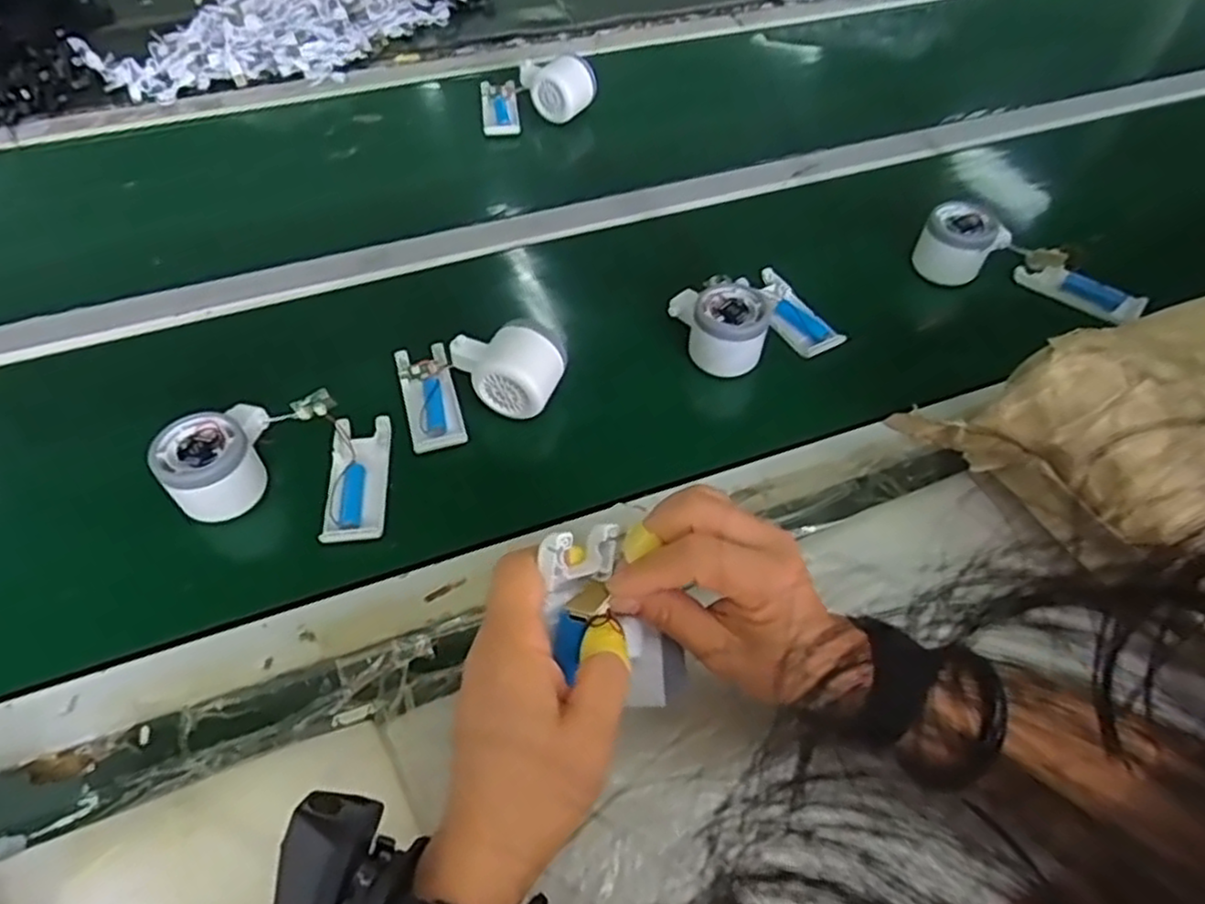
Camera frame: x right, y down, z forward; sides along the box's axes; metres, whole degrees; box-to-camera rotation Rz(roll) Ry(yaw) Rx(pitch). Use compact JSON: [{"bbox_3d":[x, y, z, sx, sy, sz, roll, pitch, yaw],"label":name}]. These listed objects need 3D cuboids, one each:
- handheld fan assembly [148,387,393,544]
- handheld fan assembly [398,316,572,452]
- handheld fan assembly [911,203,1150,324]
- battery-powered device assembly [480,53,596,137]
[{"bbox_3d":[-0.223,0.010,0.498,0.138,0.051,0.100,-3,54,-3],"label":"handheld fan assembly"},{"bbox_3d":[-0.093,-0.065,0.552,0.123,0.054,0.093,-14,55,-10],"label":"handheld fan assembly"},{"bbox_3d":[0.379,-0.166,0.646,0.189,0.070,0.045,20,56,14],"label":"handheld fan assembly"},{"bbox_3d":[-0.075,-0.412,0.813,0.127,0.050,0.088,-8,54,-6],"label":"battery-powered device assembly"}]

